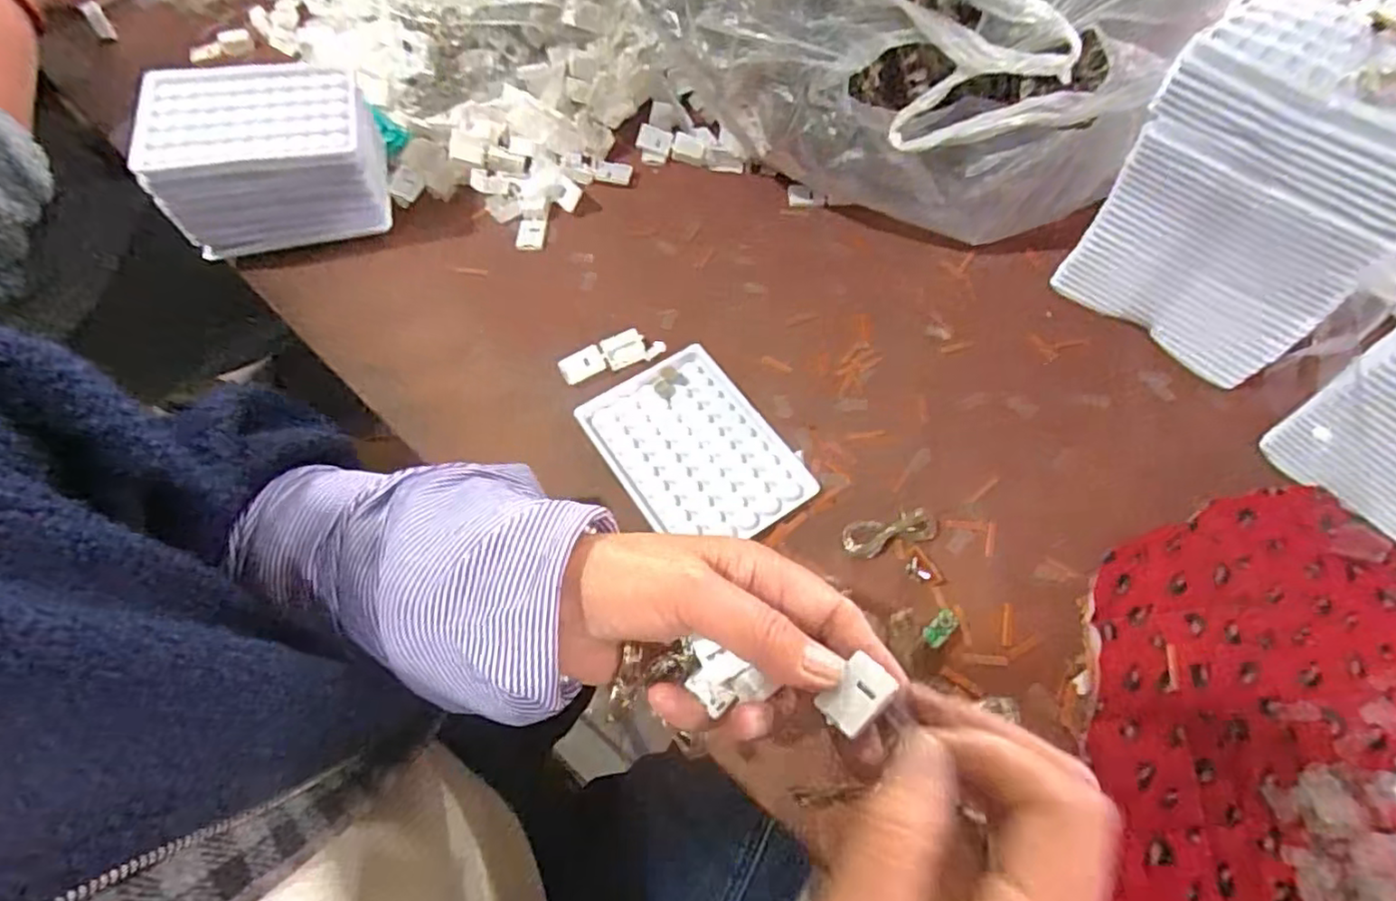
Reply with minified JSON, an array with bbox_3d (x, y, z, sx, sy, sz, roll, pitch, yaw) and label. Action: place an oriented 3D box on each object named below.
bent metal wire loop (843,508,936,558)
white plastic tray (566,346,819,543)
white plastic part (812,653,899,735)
[{"bbox_3d":[0.108,0.046,0.366,0.052,0.006,0.020,-12,60,-4],"label":"bent metal wire loop"},{"bbox_3d":[-0.003,0.000,0.395,0.095,0.006,0.130,-31,63,-15],"label":"white plastic tray"},{"bbox_3d":[0.058,0.090,0.240,0.026,0.005,0.018,-39,65,-18],"label":"white plastic part"}]

